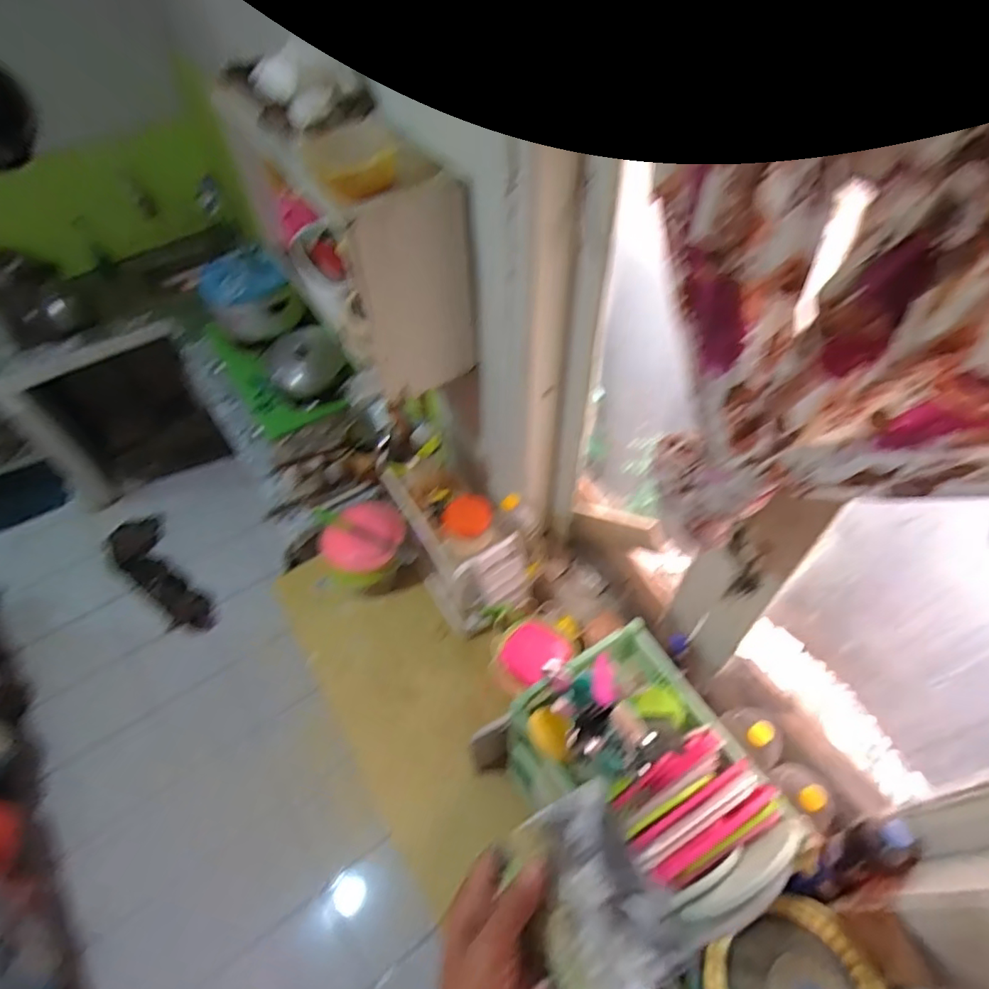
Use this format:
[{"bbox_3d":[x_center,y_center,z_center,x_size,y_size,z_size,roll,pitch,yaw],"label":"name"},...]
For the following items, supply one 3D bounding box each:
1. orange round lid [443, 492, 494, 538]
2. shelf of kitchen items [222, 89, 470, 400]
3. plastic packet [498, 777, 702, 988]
[{"bbox_3d":[-0.057,0.047,1.233,0.094,0.017,0.099,0,96,4],"label":"orange round lid"},{"bbox_3d":[-0.328,-0.556,1.134,0.215,0.408,0.688,-31,57,-20],"label":"shelf of kitchen items"},{"bbox_3d":[0.061,0.272,0.380,0.091,0.039,0.114,-24,55,-15],"label":"plastic packet"}]

